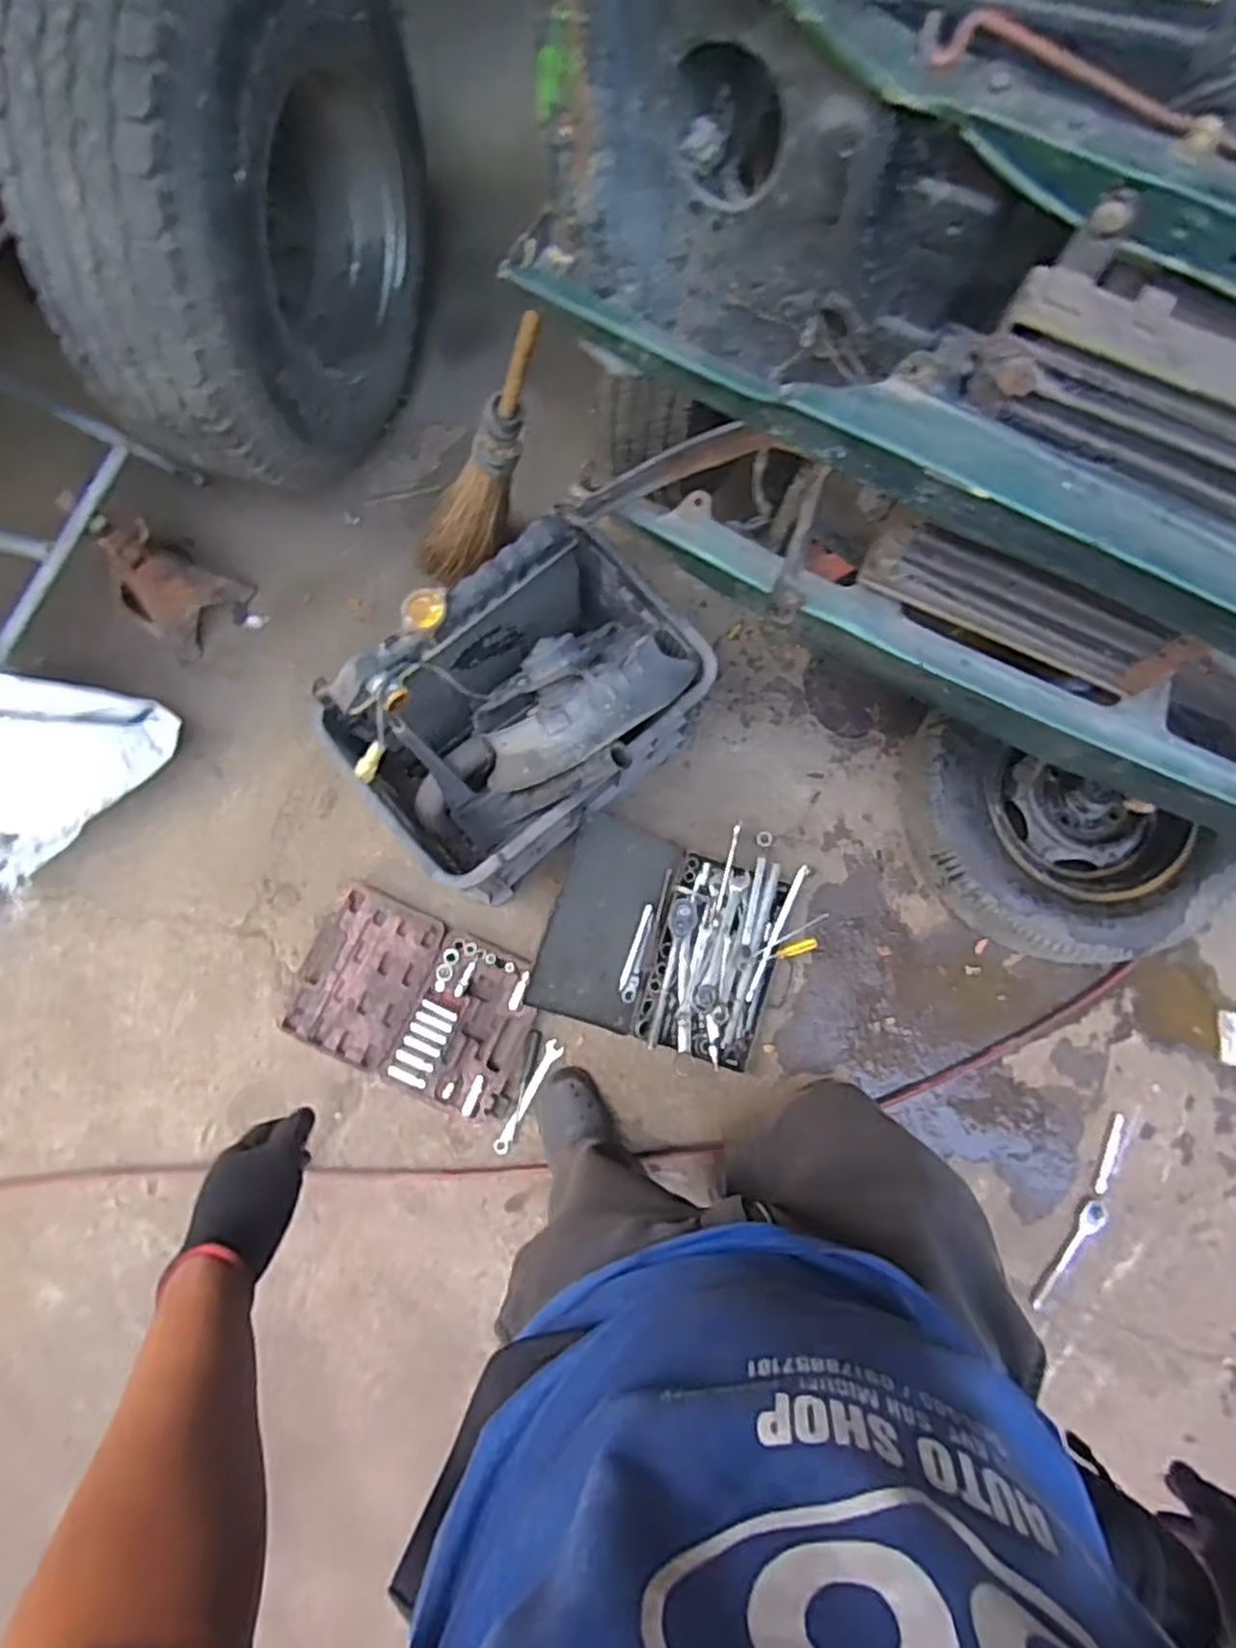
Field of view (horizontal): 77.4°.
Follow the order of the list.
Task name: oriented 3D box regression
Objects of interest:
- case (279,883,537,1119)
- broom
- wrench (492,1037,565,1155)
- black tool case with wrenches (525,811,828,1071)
[{"bbox_3d":[-0.344,0.310,1.347,0.419,0.029,0.281,24,80,3],"label":"case"},{"bbox_3d":[-0.194,-0.522,1.144,0.124,0.547,0.080,-8,79,-23],"label":"broom"},{"bbox_3d":[-0.151,0.458,1.290,0.031,0.011,0.198,29,80,4],"label":"wrench"},{"bbox_3d":[0.101,0.182,1.312,0.406,0.104,0.381,18,79,3],"label":"black tool case with wrenches"}]

